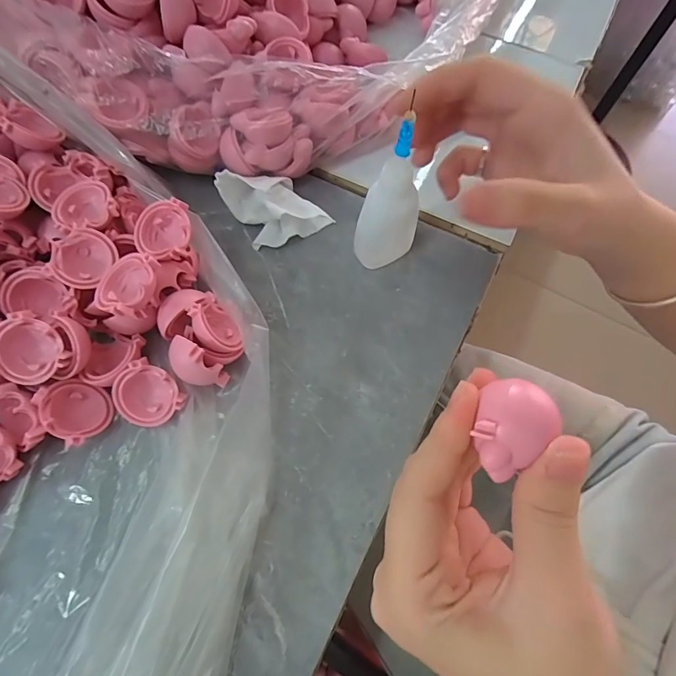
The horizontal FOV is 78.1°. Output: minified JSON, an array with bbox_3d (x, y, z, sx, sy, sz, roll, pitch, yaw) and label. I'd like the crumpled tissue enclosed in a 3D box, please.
[{"bbox_3d":[-0.037,-0.078,0.244,0.052,0.026,0.040,-22,69,-12],"label":"crumpled tissue"}]

